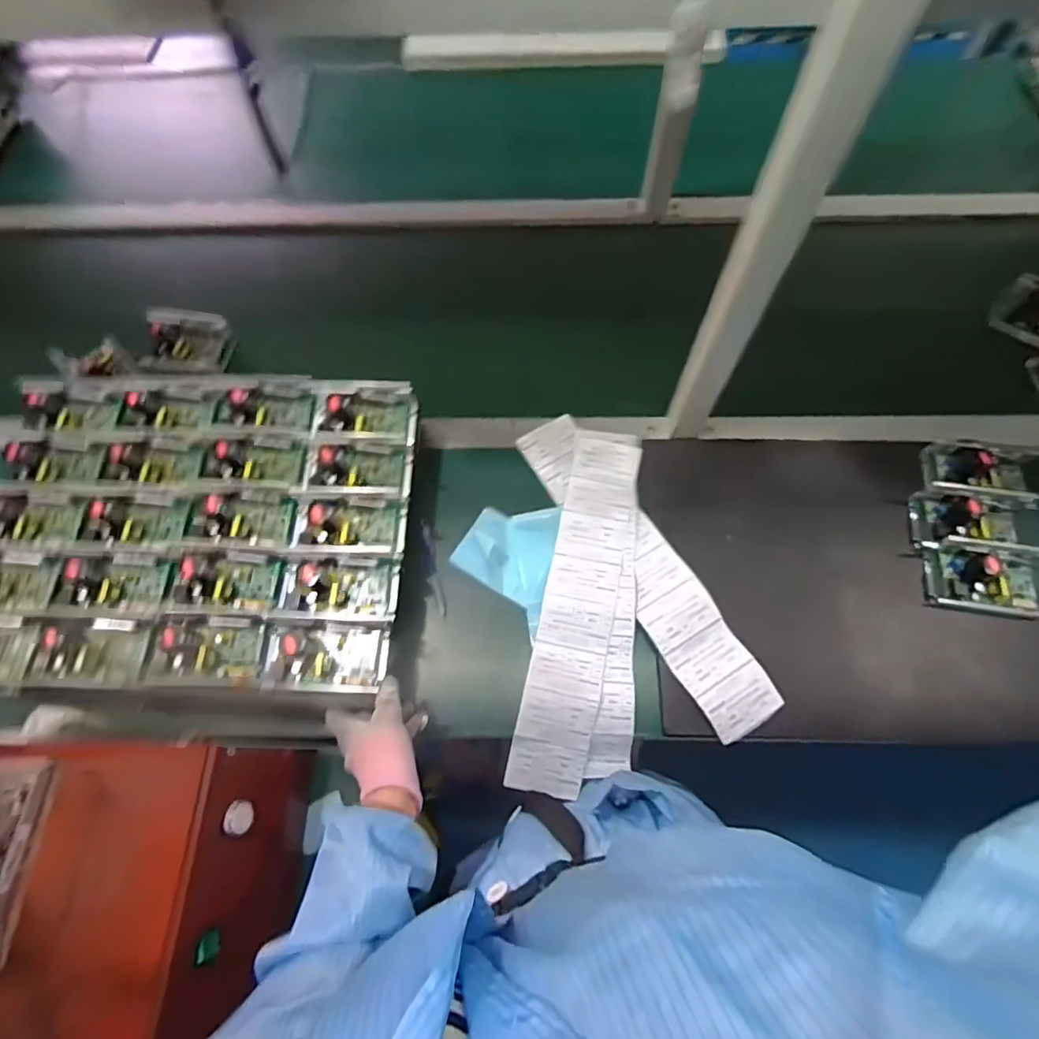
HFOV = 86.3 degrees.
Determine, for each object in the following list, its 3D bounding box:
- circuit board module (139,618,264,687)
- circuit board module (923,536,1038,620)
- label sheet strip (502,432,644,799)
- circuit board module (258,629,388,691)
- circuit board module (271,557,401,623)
[{"bbox_3d":[-0.359,0.147,0.621,0.135,0.041,0.074,1,69,3],"label":"circuit board module"},{"bbox_3d":[0.592,0.073,0.698,0.126,0.056,0.093,11,70,6],"label":"circuit board module"},{"bbox_3d":[0.080,0.095,0.720,0.093,0.008,0.482,11,70,6],"label":"label sheet strip"},{"bbox_3d":[-0.223,0.155,0.613,0.136,0.069,0.068,-2,69,1],"label":"circuit board module"},{"bbox_3d":[-0.217,0.081,0.645,0.137,0.057,0.075,-1,69,2],"label":"circuit board module"}]

